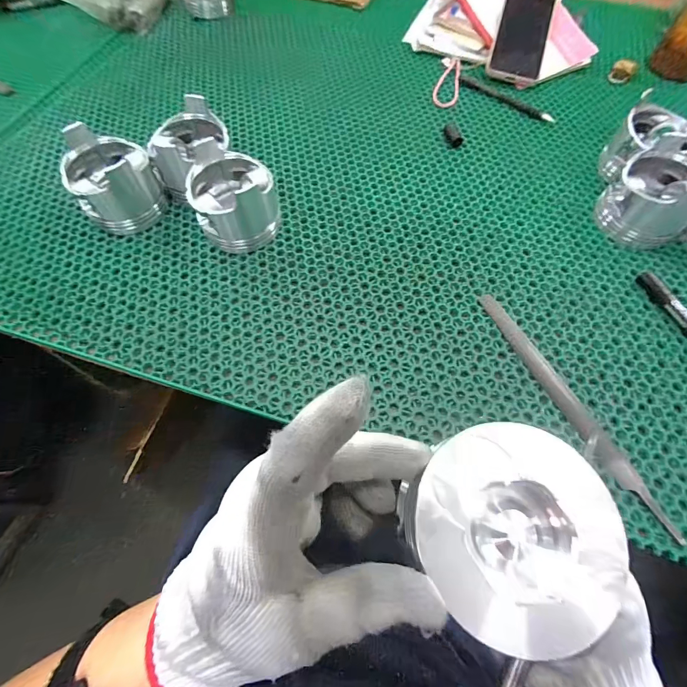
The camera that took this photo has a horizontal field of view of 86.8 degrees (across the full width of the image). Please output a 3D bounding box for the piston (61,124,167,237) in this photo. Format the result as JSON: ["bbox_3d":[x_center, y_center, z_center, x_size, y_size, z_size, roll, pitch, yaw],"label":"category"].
[{"bbox_3d":[-0.254,-0.181,0.396,0.081,0.087,0.081,0,64,0],"label":"piston"}]

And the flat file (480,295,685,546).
[{"bbox_3d":[0.197,0.050,0.322,0.018,0.008,0.239,-23,66,-11],"label":"flat file"}]

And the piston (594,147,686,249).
[{"bbox_3d":[0.339,-0.160,0.394,0.085,0.066,0.085,-38,70,-17],"label":"piston"}]

